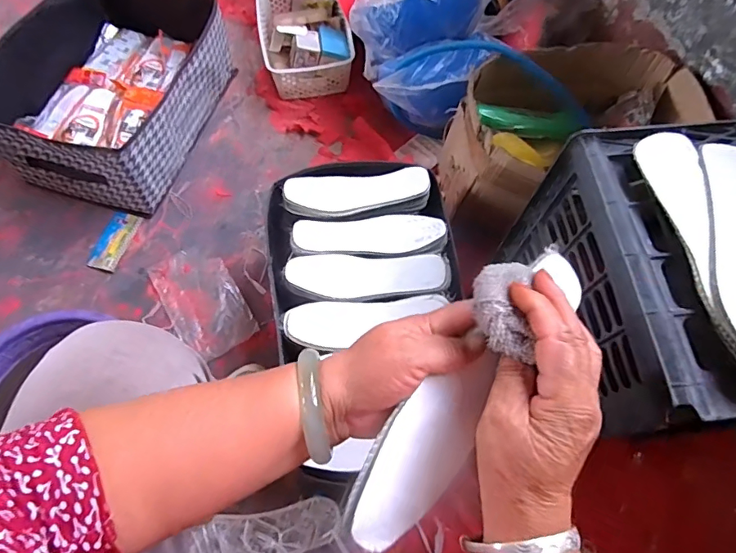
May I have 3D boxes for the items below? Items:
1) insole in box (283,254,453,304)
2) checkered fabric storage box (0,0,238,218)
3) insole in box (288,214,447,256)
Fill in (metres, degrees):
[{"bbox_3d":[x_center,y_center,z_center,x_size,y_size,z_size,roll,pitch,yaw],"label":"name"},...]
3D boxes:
[{"bbox_3d":[0.002,0.001,0.687,0.232,0.023,0.073,1,66,-3],"label":"insole in box"},{"bbox_3d":[-0.486,-0.383,0.945,0.327,0.184,0.467,14,66,3],"label":"checkered fabric storage box"},{"bbox_3d":[0.003,-0.066,0.728,0.227,0.034,0.076,0,66,-3],"label":"insole in box"}]

